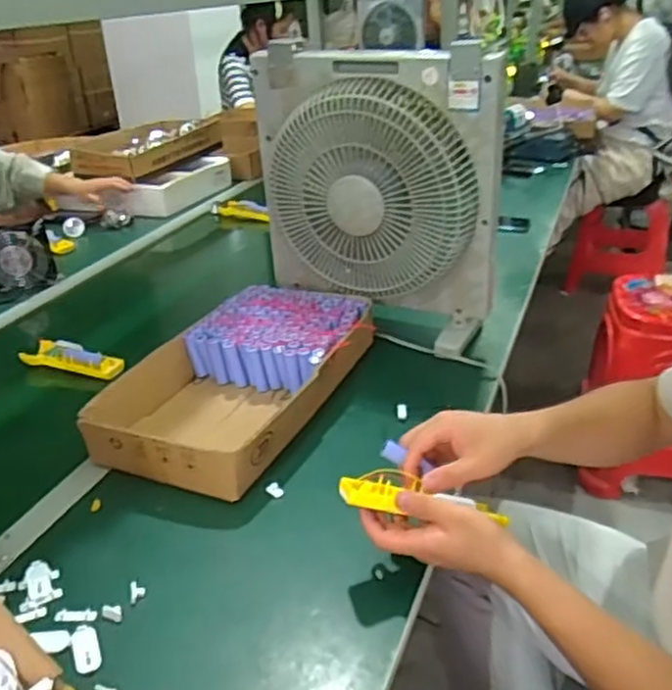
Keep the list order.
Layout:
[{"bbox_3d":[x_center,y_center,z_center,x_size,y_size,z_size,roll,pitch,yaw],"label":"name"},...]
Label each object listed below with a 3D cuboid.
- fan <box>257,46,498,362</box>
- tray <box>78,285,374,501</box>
[{"bbox_3d":[0.049,-0.206,1.033,0.369,0.410,0.081,9,30,21],"label":"fan"},{"bbox_3d":[-0.131,0.040,0.950,0.257,0.076,0.423,11,31,25],"label":"tray"}]

